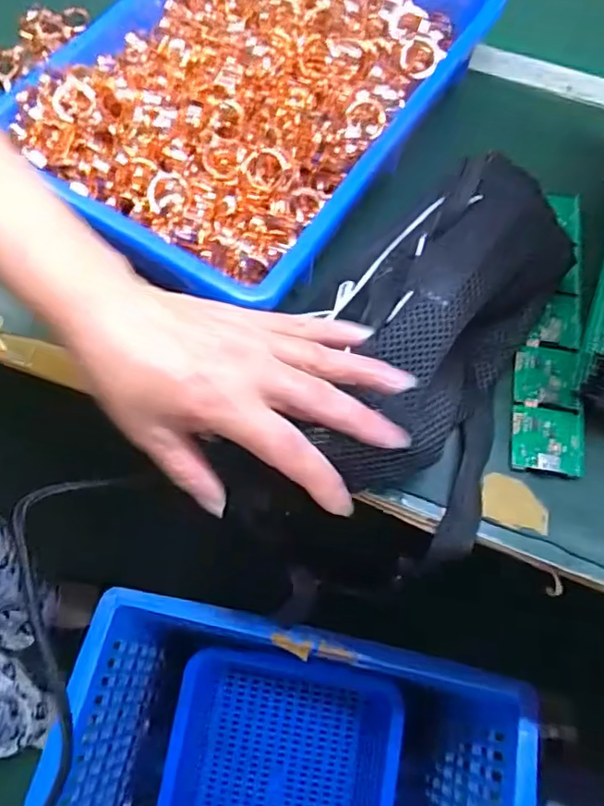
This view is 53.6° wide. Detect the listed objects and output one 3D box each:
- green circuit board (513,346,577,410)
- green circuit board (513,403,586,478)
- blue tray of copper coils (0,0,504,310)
[{"bbox_3d":[0.166,-0.018,0.409,0.039,0.004,0.045,6,64,9],"label":"green circuit board"},{"bbox_3d":[0.161,0.024,0.390,0.045,0.004,0.044,12,66,4],"label":"green circuit board"},{"bbox_3d":[-0.030,-0.254,0.454,0.248,0.060,0.391,27,68,11],"label":"blue tray of copper coils"}]

